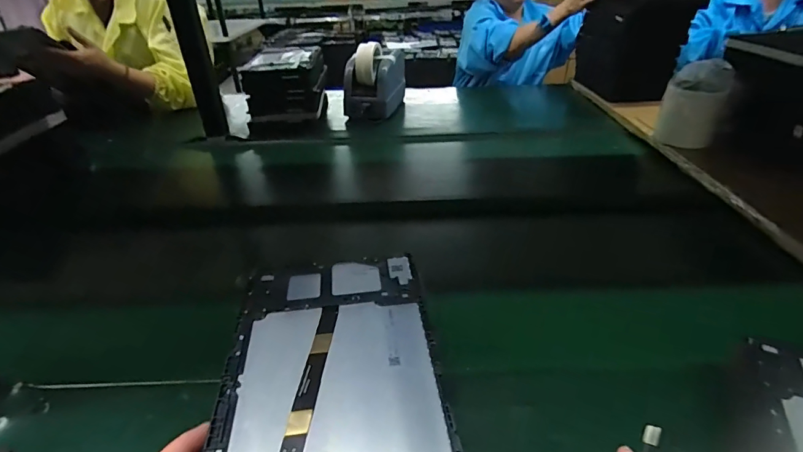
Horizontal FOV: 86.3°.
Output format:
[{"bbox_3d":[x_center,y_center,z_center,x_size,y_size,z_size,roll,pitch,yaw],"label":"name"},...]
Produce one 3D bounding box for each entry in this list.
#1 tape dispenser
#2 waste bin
[{"bbox_3d":[-0.065,-0.370,1.066,0.108,0.155,0.187,9,35,17],"label":"tape dispenser"},{"bbox_3d":[0.536,-0.221,0.783,0.104,0.131,0.085,19,38,29],"label":"waste bin"}]

